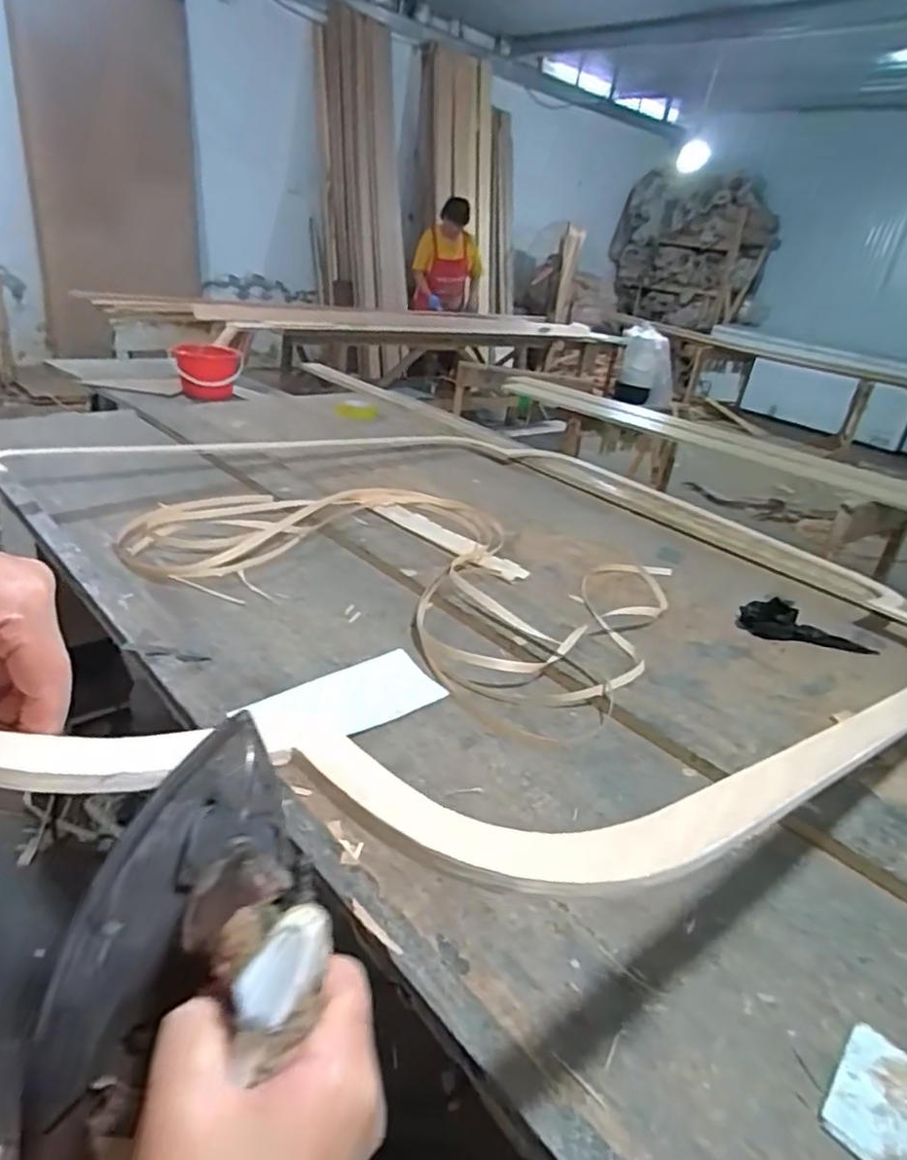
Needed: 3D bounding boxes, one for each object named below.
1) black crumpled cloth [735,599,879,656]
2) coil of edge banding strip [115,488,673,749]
[{"bbox_3d":[0.559,0.075,1.047,0.205,0.064,0.036,10,26,3],"label":"black crumpled cloth"},{"bbox_3d":[-0.102,-0.030,1.087,0.820,0.061,0.573,19,24,19],"label":"coil of edge banding strip"}]

